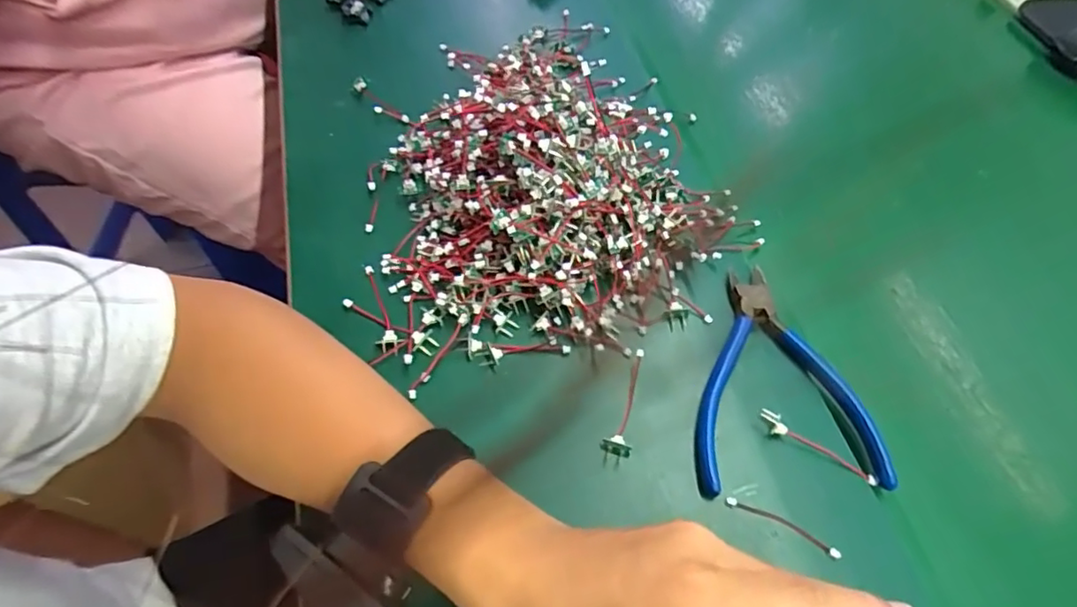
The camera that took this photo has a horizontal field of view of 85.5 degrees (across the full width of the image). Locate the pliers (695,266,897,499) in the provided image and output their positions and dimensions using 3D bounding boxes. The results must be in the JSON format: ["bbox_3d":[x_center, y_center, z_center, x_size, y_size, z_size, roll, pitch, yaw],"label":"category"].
[{"bbox_3d":[0.133,0.041,0.338,0.101,0.018,0.133,0,58,-3],"label":"pliers"}]

